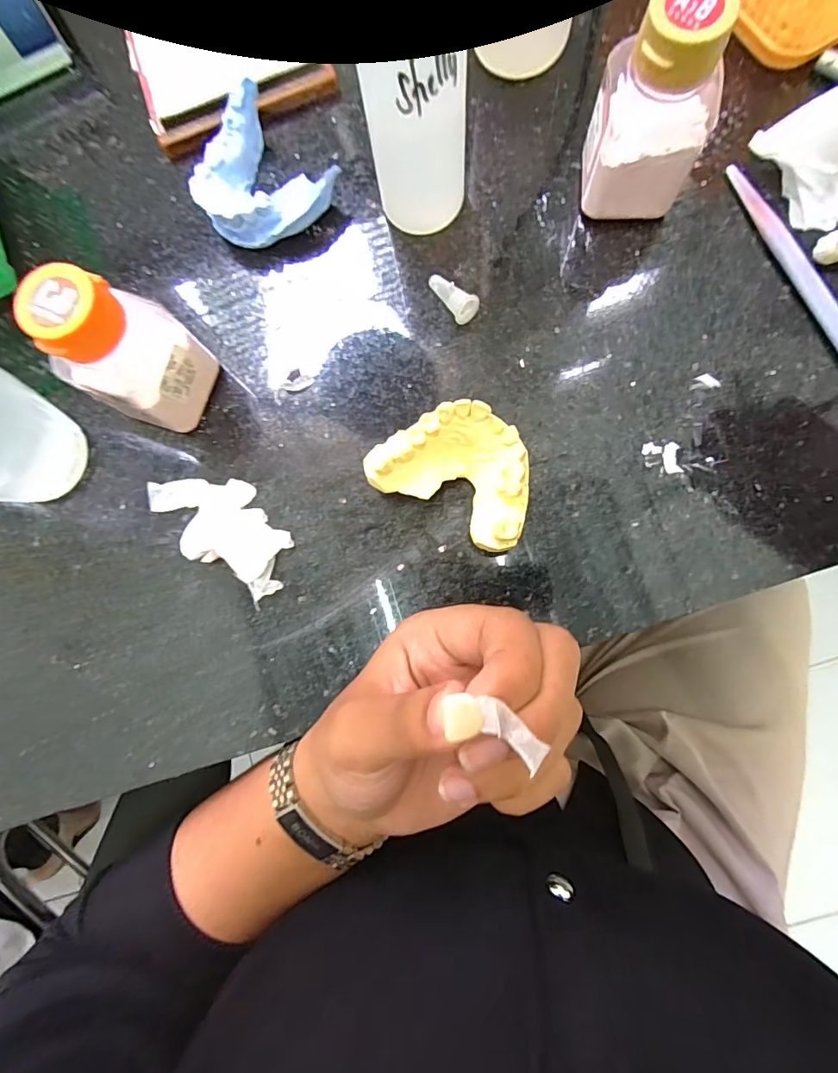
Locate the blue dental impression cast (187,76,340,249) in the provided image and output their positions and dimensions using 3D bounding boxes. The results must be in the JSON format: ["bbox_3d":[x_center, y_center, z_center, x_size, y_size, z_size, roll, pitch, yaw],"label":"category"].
[{"bbox_3d":[-0.078,-0.171,0.233,0.066,0.021,0.057,43,89,7],"label":"blue dental impression cast"}]

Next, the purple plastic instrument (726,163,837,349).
[{"bbox_3d":[0.176,-0.108,0.212,0.009,0.005,0.138,-25,83,2],"label":"purple plastic instrument"}]

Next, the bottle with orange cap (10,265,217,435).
[{"bbox_3d":[-0.122,-0.076,0.200,0.039,0.073,0.041,22,87,6],"label":"bottle with orange cap"}]

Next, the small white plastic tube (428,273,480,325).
[{"bbox_3d":[0.016,-0.114,0.224,0.012,0.011,0.028,-34,83,1],"label":"small white plastic tube"}]

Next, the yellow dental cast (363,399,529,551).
[{"bbox_3d":[0.018,-0.029,0.207,0.067,0.026,0.049,30,87,7],"label":"yellow dental cast"}]

